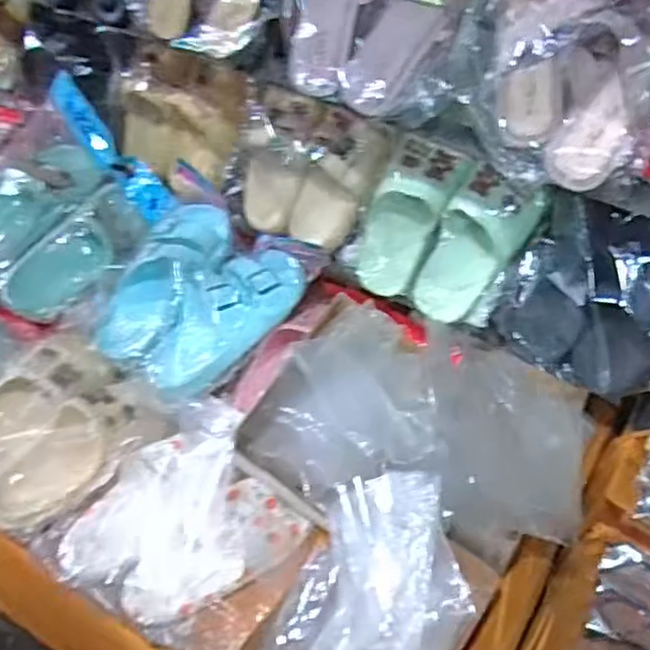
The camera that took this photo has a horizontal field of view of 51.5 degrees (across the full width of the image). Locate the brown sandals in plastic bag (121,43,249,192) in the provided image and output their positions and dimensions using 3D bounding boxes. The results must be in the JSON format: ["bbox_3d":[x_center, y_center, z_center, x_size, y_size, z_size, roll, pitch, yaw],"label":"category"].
[{"bbox_3d":[-0.206,-0.288,0.934,0.208,0.176,0.073,28,52,21],"label":"brown sandals in plastic bag"}]

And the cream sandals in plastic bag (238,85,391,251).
[{"bbox_3d":[-0.023,-0.198,0.876,0.191,0.168,0.078,22,50,16],"label":"cream sandals in plastic bag"}]

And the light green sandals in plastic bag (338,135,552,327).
[{"bbox_3d":[0.140,-0.113,0.819,0.209,0.194,0.090,27,27,23],"label":"light green sandals in plastic bag"}]

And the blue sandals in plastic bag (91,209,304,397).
[{"bbox_3d":[-0.161,-0.042,0.874,0.191,0.097,0.229,32,54,23],"label":"blue sandals in plastic bag"}]

